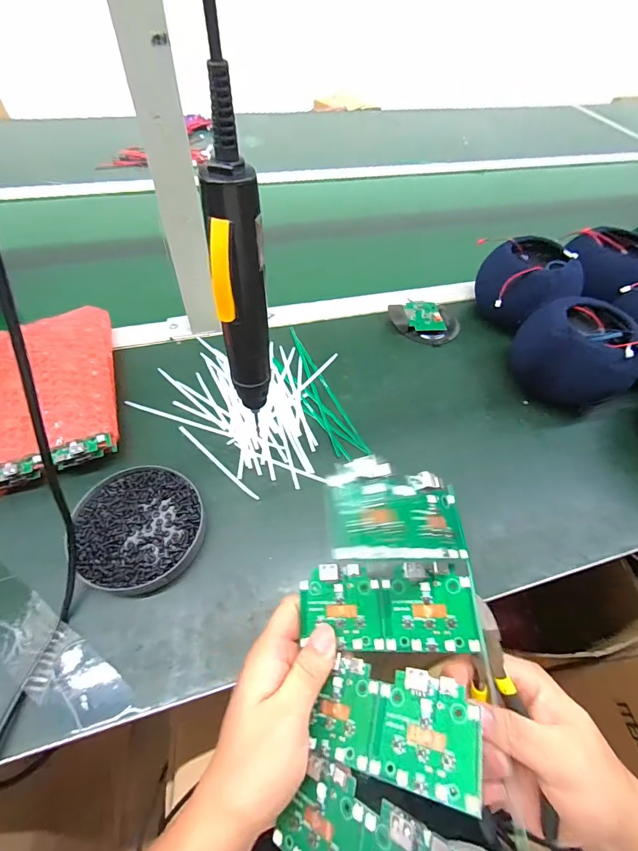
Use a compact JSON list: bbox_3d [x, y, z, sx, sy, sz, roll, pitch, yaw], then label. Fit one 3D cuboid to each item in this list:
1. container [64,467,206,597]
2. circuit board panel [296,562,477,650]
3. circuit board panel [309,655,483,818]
[{"bbox_3d":[-0.161,0.092,0.352,0.110,0.020,0.110,2,55,-3],"label":"container"},{"bbox_3d":[0.043,0.122,0.262,0.113,0.008,0.052,-7,69,14],"label":"circuit board panel"},{"bbox_3d":[0.041,0.171,0.226,0.097,0.007,0.053,-9,45,33],"label":"circuit board panel"}]

